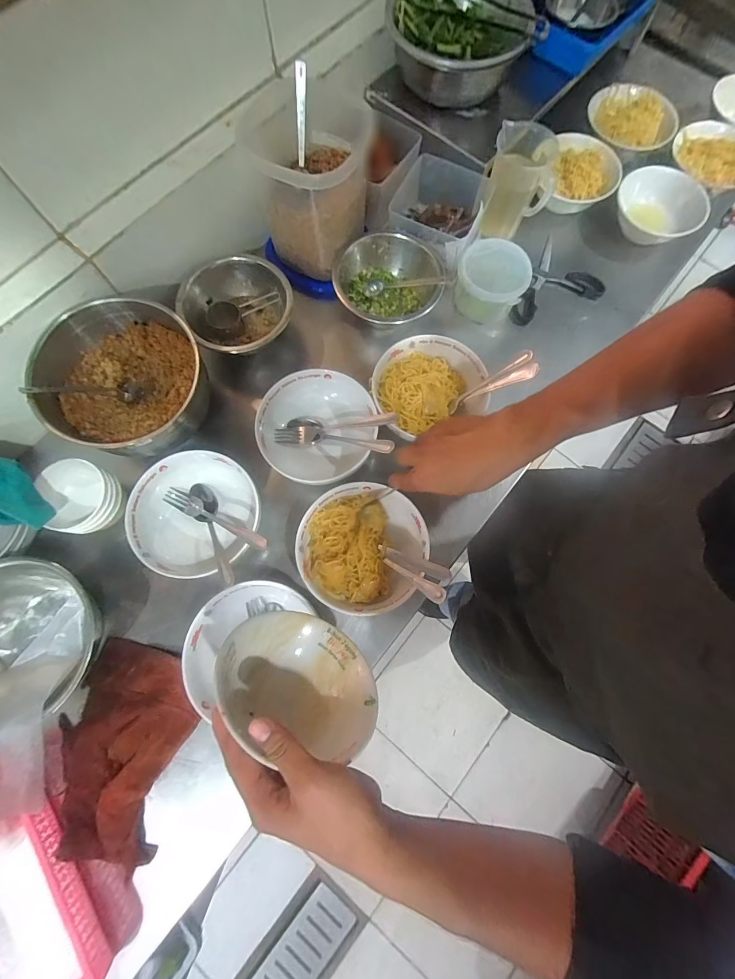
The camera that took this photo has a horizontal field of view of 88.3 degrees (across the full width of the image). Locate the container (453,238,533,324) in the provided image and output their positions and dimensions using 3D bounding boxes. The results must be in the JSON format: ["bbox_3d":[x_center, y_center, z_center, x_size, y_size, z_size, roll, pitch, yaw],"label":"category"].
[{"bbox_3d":[0.203,-0.343,0.627,0.111,0.072,0.107,16,76,3],"label":"container"}]

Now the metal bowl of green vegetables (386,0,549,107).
[{"bbox_3d":[0.139,-0.713,0.599,0.202,0.085,0.235,-7,76,-3],"label":"metal bowl of green vegetables"}]

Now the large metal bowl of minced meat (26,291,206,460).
[{"bbox_3d":[-0.325,-0.147,0.524,0.184,0.111,0.197,0,76,-1],"label":"large metal bowl of minced meat"}]

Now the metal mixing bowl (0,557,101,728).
[{"bbox_3d":[-0.423,0.182,0.466,0.142,0.089,0.175,-11,77,-3],"label":"metal mixing bowl"}]

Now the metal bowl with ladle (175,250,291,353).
[{"bbox_3d":[-0.203,-0.286,0.600,0.158,0.063,0.162,0,76,-1],"label":"metal bowl with ladle"}]

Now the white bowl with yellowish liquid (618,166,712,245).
[{"bbox_3d":[0.523,-0.505,0.676,0.145,0.051,0.151,0,76,-1],"label":"white bowl with yellowish liquid"}]

